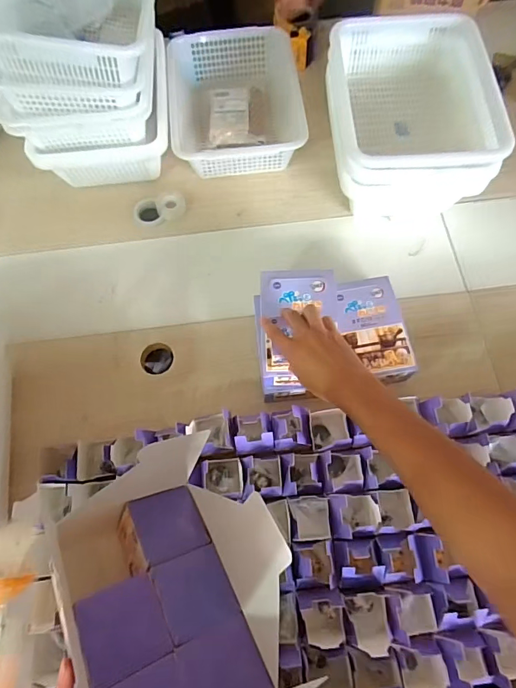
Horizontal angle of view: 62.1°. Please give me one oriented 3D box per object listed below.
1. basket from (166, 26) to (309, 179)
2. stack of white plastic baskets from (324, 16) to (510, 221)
[{"bbox_3d":[-0.049,-0.517,0.917,0.264,0.097,0.346,-6,66,1],"label":"basket"},{"bbox_3d":[0.278,-0.428,0.837,0.270,0.198,0.340,-3,66,3],"label":"stack of white plastic baskets"}]

